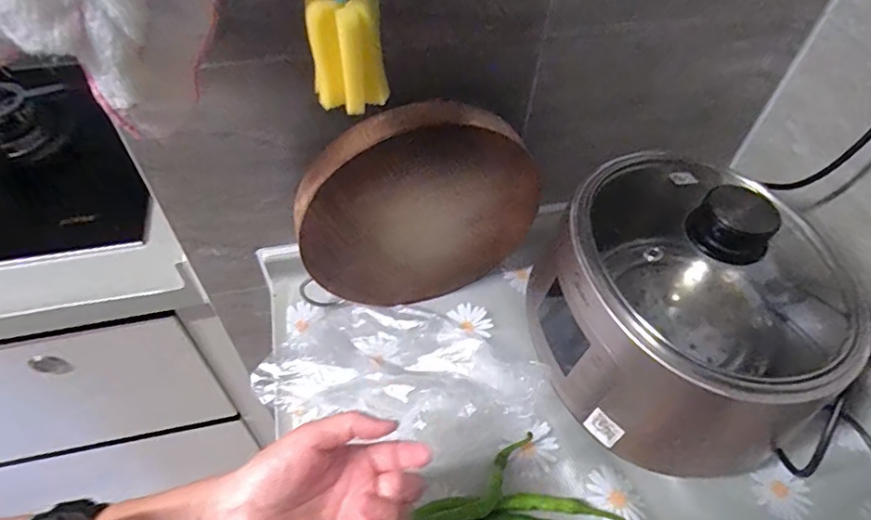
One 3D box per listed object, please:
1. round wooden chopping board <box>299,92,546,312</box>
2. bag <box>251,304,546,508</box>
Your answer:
[{"bbox_3d":[-0.018,-0.043,0.561,0.255,0.262,0.043,-12,54,-11],"label":"round wooden chopping board"},{"bbox_3d":[-0.039,0.115,0.555,0.291,0.073,0.185,19,54,13],"label":"bag"}]

